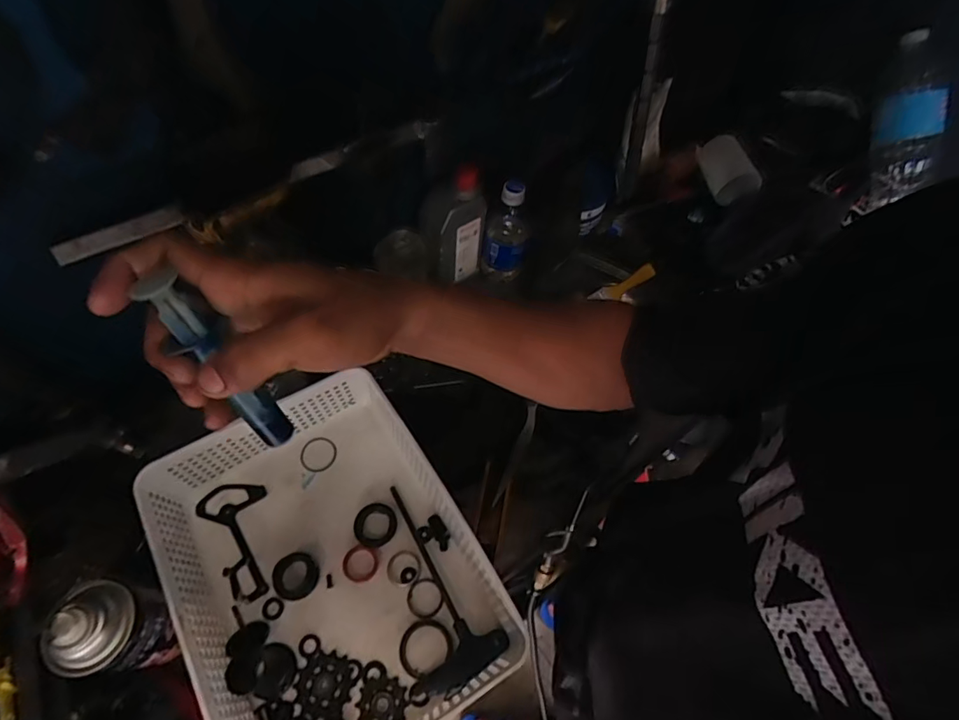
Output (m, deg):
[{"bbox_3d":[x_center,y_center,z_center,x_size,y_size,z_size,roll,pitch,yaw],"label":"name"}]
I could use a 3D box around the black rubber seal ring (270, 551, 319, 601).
[{"bbox_3d":[-0.184,0.215,0.506,0.044,0.010,0.043,1,56,-2],"label":"black rubber seal ring"}]

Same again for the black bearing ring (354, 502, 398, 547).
[{"bbox_3d":[-0.110,0.175,0.537,0.044,0.007,0.044,1,56,-2],"label":"black bearing ring"}]

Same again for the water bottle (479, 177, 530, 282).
[{"bbox_3d":[0.037,-0.184,0.719,0.061,0.156,0.060,2,56,-1],"label":"water bottle"}]

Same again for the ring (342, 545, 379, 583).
[{"bbox_3d":[-0.122,0.207,0.517,0.035,0.005,0.035,1,56,-2],"label":"ring"}]

